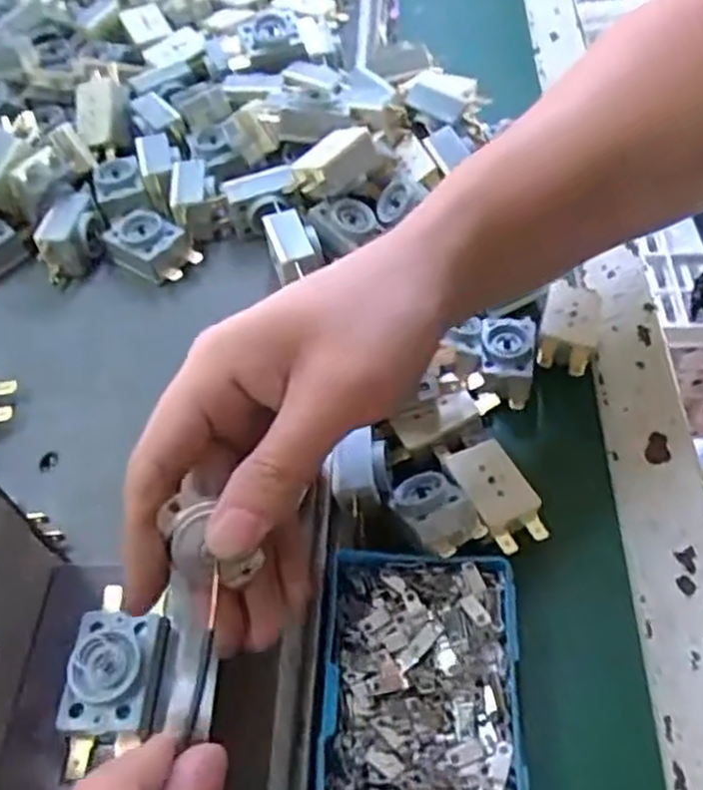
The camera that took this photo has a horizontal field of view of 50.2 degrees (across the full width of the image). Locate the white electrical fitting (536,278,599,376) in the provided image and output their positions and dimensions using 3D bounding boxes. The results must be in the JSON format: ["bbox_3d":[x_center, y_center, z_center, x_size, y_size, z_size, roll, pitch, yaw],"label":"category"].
[{"bbox_3d":[0.108,-0.032,0.372,0.027,0.024,0.044,16,55,16],"label":"white electrical fitting"}]

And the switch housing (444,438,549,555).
[{"bbox_3d":[0.063,0.042,0.319,0.027,0.012,0.048,-24,54,-13],"label":"switch housing"}]

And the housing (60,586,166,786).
[{"bbox_3d":[-0.075,0.090,0.242,0.029,0.013,0.053,-1,52,4],"label":"housing"}]

